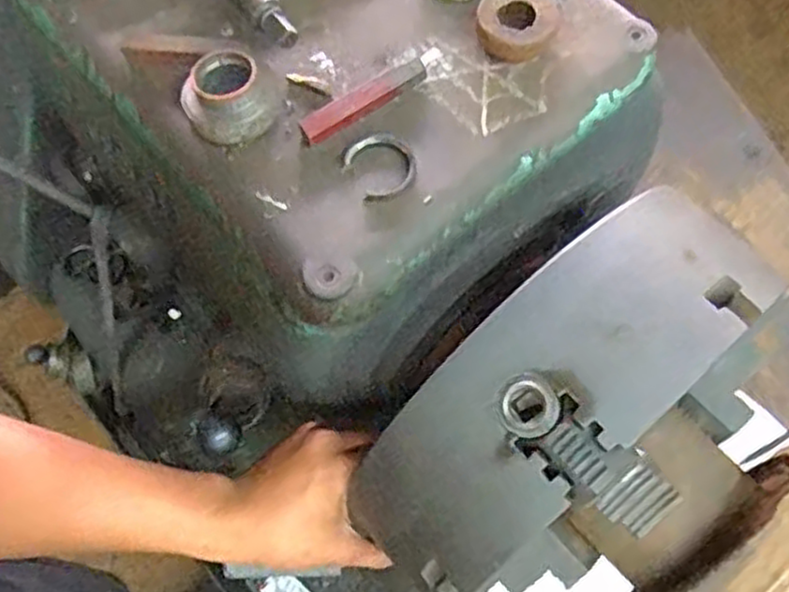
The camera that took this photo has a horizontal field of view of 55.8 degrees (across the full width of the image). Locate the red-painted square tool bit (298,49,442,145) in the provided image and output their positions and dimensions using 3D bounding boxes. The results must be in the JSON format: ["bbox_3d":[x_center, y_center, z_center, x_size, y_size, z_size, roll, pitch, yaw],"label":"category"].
[{"bbox_3d":[-0.011,-0.124,0.457,0.102,0.007,0.020,-34,70,-13],"label":"red-painted square tool bit"}]

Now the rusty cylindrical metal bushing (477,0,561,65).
[{"bbox_3d":[0.078,-0.172,0.468,0.050,0.028,0.043,3,66,3],"label":"rusty cylindrical metal bushing"}]

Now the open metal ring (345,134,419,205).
[{"bbox_3d":[-0.007,-0.077,0.437,0.037,0.007,0.041,-27,68,-10],"label":"open metal ring"}]

